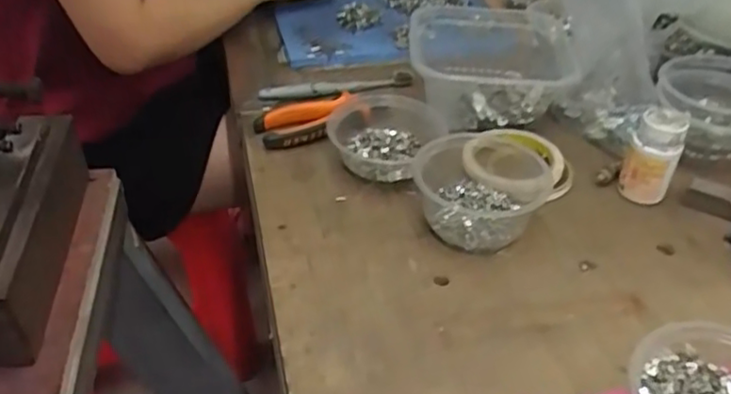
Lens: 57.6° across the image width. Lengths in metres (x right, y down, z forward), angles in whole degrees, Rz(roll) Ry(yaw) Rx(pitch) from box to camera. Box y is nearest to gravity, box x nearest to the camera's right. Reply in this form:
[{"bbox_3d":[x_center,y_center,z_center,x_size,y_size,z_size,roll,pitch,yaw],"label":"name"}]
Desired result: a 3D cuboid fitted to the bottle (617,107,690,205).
[{"bbox_3d":[0.270,-0.037,0.627,0.044,0.086,0.039,16,41,18],"label":"bottle"}]

